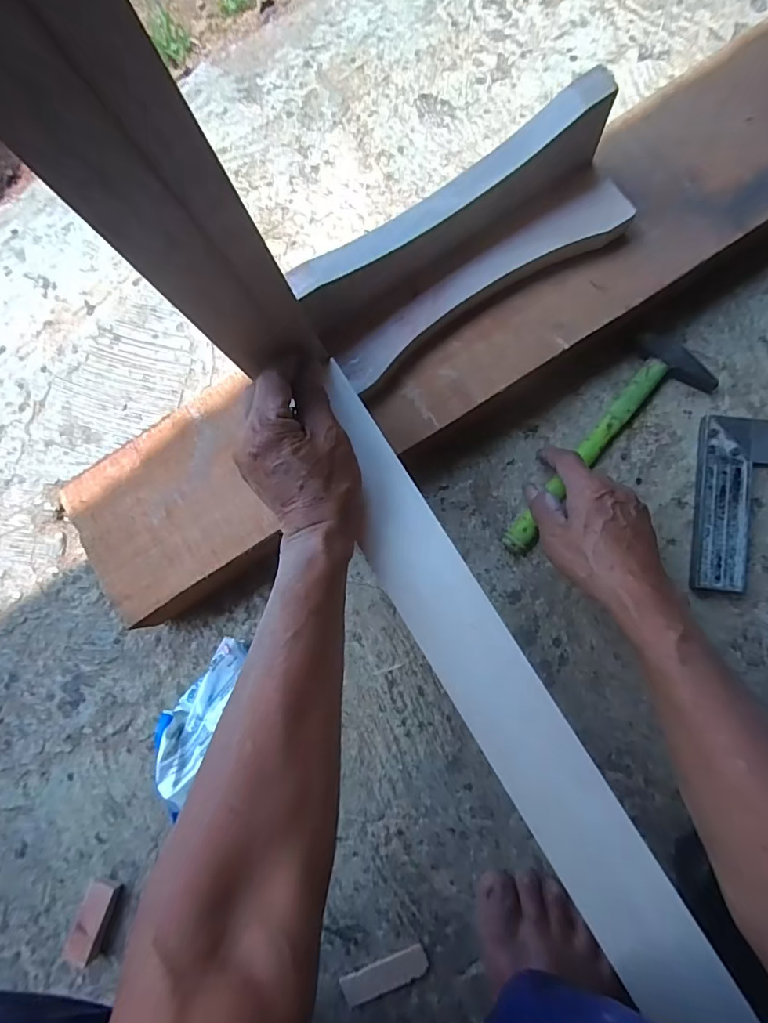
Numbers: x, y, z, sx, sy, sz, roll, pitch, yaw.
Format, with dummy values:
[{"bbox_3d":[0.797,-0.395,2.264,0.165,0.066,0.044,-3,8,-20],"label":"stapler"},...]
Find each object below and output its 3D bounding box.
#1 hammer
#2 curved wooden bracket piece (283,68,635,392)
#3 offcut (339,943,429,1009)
[{"bbox_3d":[0.199,-0.055,0.452,0.071,0.018,0.240,41,90,10],"label":"hammer"},{"bbox_3d":[0.065,-0.204,0.383,0.265,0.074,0.083,-32,81,3],"label":"curved wooden bracket piece"},{"bbox_3d":[0.001,0.407,0.432,0.080,0.004,0.025,-29,81,3],"label":"offcut"}]

